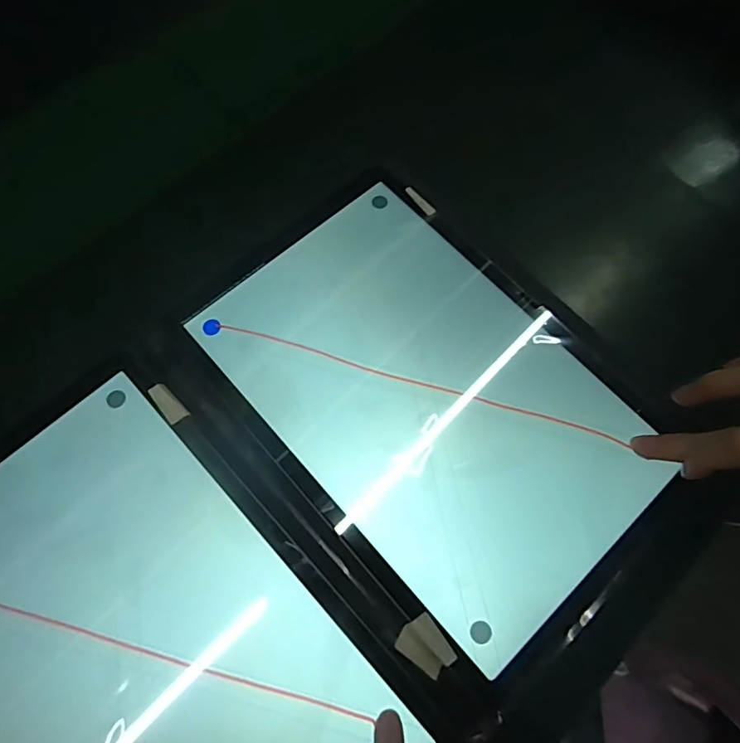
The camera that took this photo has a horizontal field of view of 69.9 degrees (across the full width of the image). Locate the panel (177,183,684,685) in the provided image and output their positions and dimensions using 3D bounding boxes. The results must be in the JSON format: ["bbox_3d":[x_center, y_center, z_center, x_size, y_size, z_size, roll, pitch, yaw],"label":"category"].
[{"bbox_3d":[0.032,0.009,0.281,0.163,0.013,0.235,-39,73,-15],"label":"panel"}]

